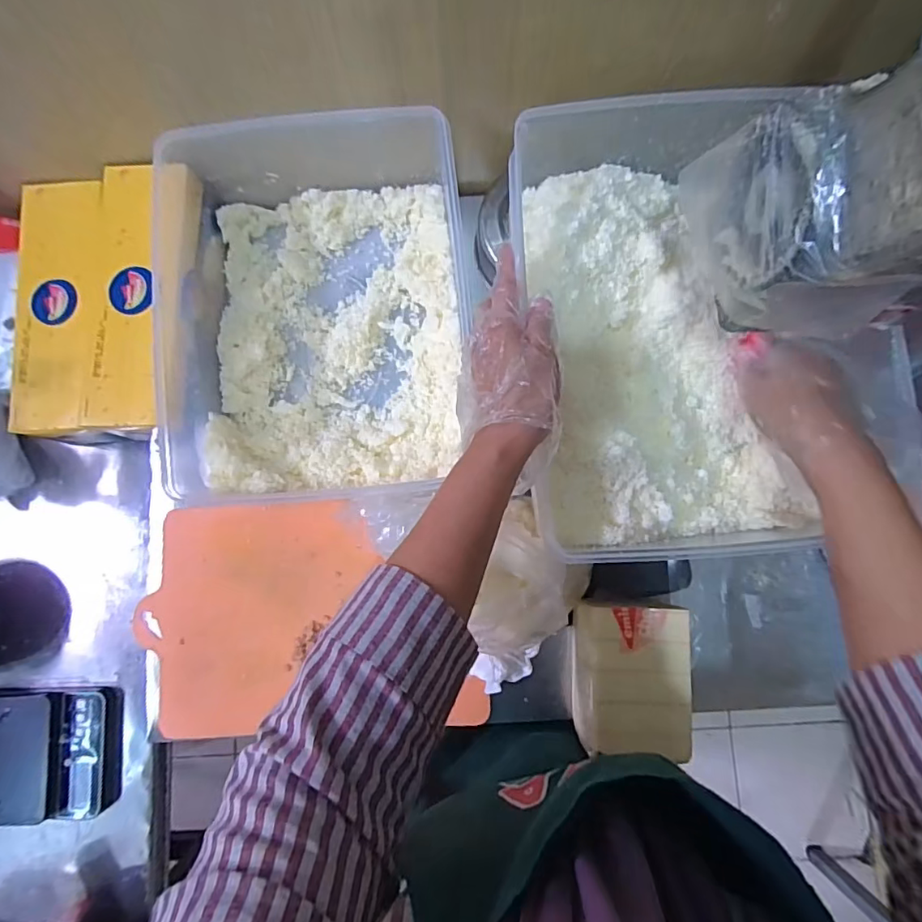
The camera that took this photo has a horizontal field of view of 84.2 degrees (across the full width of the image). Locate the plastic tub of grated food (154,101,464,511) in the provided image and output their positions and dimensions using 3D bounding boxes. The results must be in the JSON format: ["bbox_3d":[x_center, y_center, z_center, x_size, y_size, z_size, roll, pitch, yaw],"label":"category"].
[{"bbox_3d":[-0.149,-0.150,0.527,0.270,0.118,0.359,-2,83,0],"label":"plastic tub of grated food"}]

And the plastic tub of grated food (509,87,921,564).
[{"bbox_3d":[0.191,-0.110,0.437,0.277,0.099,0.367,-4,83,0],"label":"plastic tub of grated food"}]

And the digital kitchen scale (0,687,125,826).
[{"bbox_3d":[-0.470,0.318,0.547,0.195,0.018,0.132,-1,83,0],"label":"digital kitchen scale"}]

